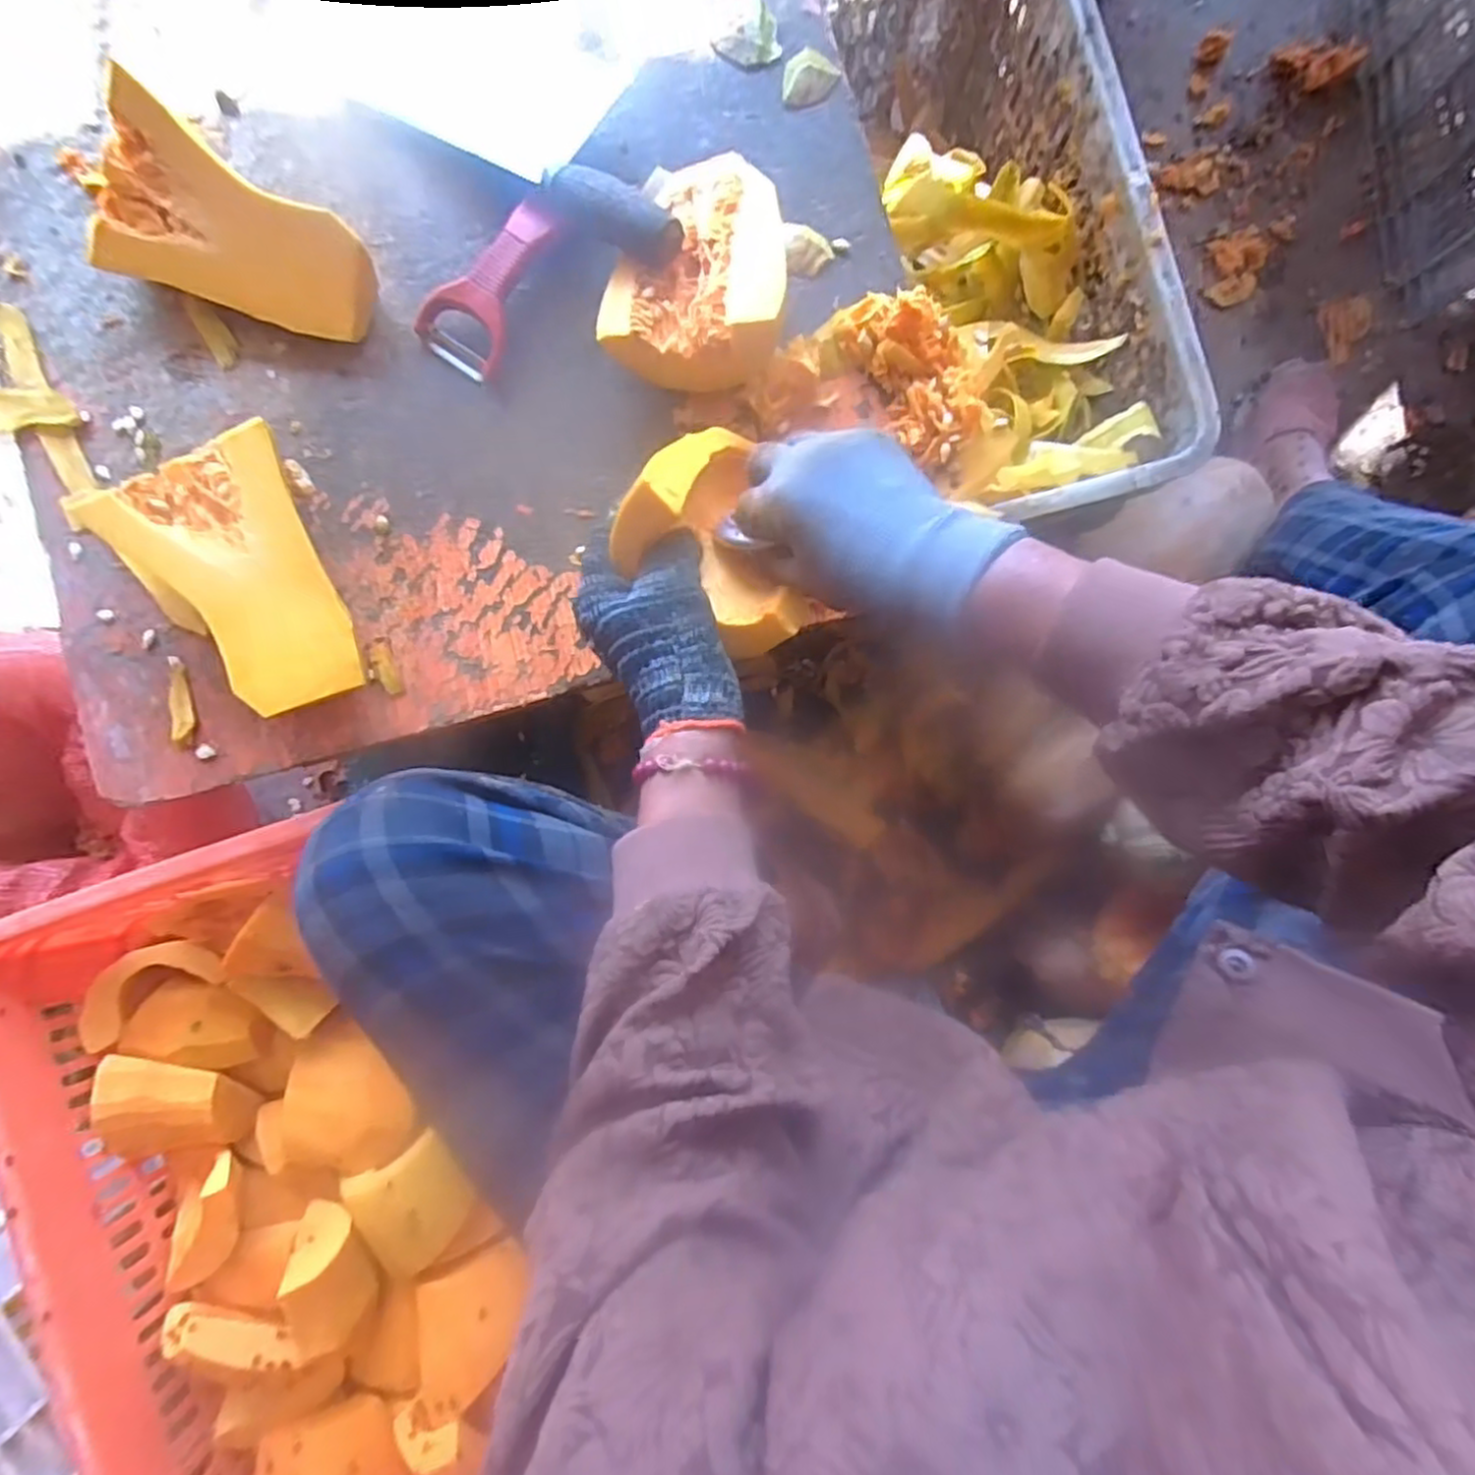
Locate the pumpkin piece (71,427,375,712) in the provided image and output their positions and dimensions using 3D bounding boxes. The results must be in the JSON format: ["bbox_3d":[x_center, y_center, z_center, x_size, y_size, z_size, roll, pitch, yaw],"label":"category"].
[{"bbox_3d":[-0.300,-0.088,0.440,0.109,0.065,0.155,-20,87,-2],"label":"pumpkin piece"}]

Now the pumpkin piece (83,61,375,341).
[{"bbox_3d":[-0.309,-0.303,0.450,0.159,0.066,0.089,26,87,1],"label":"pumpkin piece"}]

